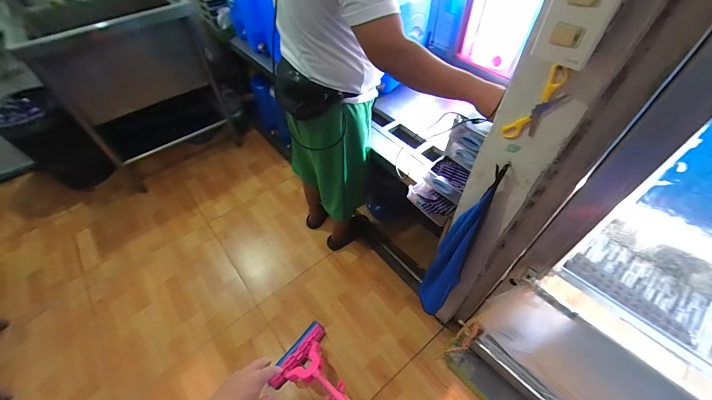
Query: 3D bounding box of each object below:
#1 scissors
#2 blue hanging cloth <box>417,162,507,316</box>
[{"bbox_3d":[0.305,-0.155,0.507,0.005,0.148,0.068,-37,59,-24],"label":"scissors"},{"bbox_3d":[0.270,0.169,0.862,0.104,0.647,0.091,26,57,21],"label":"blue hanging cloth"}]

